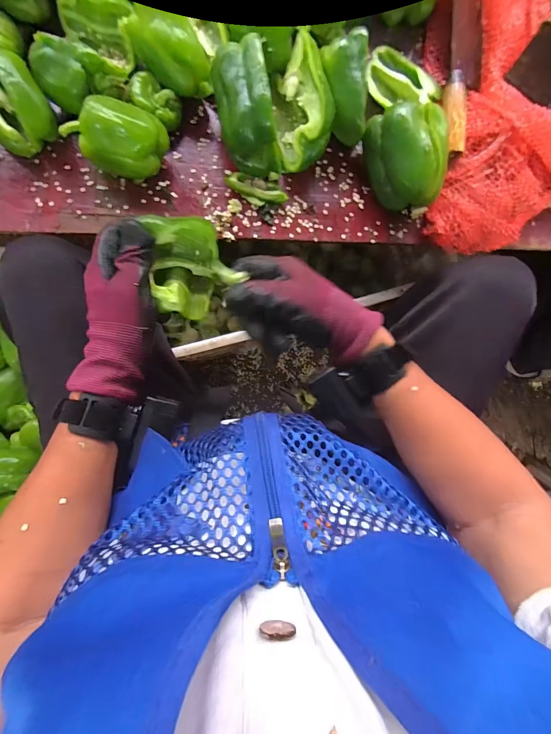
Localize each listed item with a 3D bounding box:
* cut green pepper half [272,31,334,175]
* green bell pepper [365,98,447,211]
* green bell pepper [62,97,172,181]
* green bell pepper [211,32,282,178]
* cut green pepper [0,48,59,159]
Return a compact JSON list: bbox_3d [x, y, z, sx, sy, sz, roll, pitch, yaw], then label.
[{"bbox_3d":[0.033,-0.308,0.399,0.060,0.082,0.118,-12,90,-6],"label":"cut green pepper half"},{"bbox_3d":[0.163,-0.255,0.411,0.084,0.079,0.108,-17,91,-6],"label":"green bell pepper"},{"bbox_3d":[-0.181,-0.258,0.385,0.107,0.072,0.061,-1,89,-6],"label":"green bell pepper"},{"bbox_3d":[-0.033,-0.295,0.389,0.065,0.088,0.117,-15,91,-6],"label":"green bell pepper"},{"bbox_3d":[-0.295,-0.291,0.373,0.074,0.064,0.078,-31,92,-5],"label":"cut green pepper"}]

